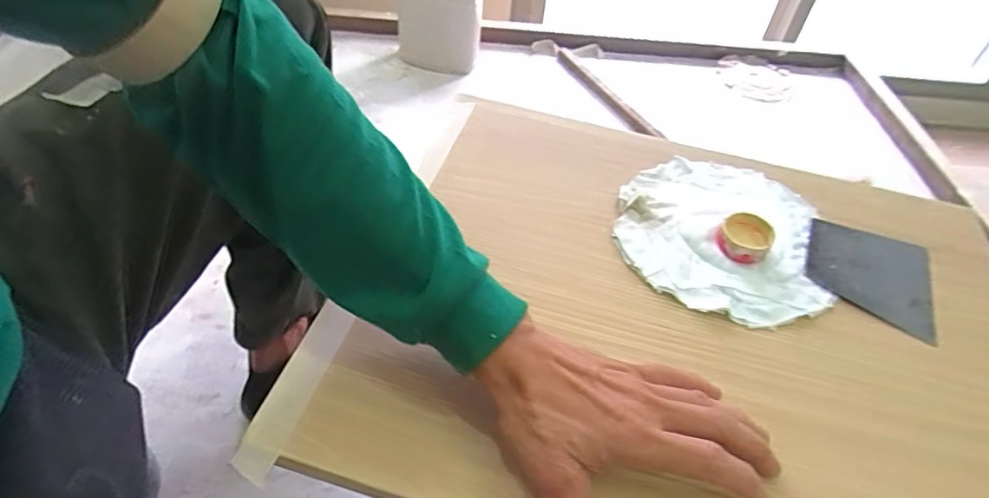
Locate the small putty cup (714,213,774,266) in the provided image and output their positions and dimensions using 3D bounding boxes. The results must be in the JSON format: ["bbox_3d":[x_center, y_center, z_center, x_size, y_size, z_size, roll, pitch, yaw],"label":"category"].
[{"bbox_3d":[0.198,-0.009,0.455,0.039,0.020,0.038,3,47,-3],"label":"small putty cup"}]

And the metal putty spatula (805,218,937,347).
[{"bbox_3d":[0.301,0.019,0.460,0.097,0.011,0.098,22,49,14],"label":"metal putty spatula"}]

